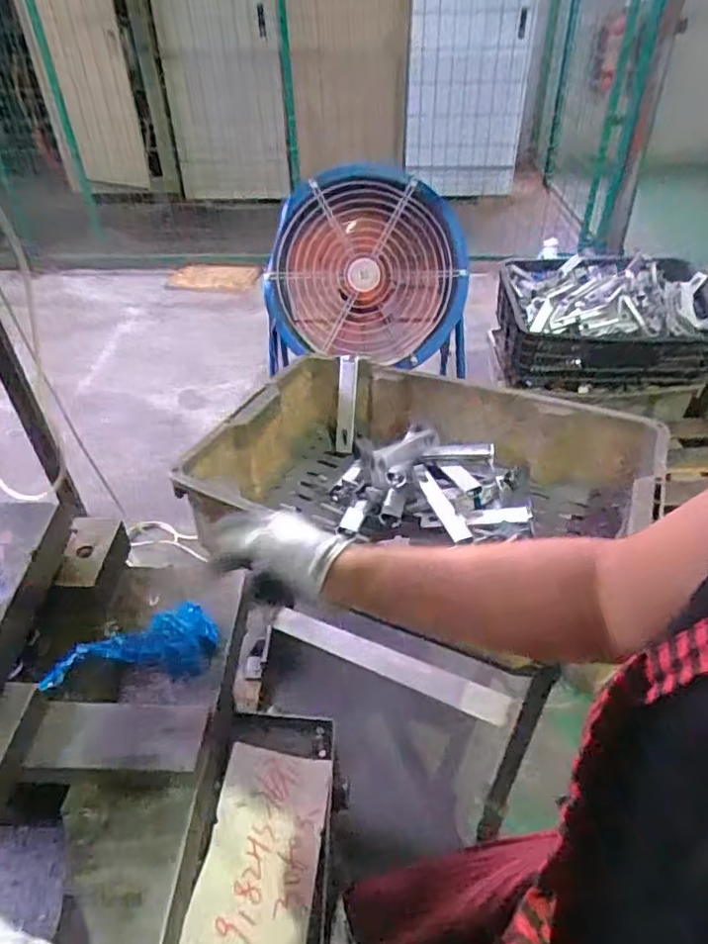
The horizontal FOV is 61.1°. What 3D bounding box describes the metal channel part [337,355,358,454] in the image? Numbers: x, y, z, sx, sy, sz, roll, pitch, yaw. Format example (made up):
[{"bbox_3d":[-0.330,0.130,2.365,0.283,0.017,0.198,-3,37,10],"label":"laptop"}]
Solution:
[{"bbox_3d":[-0.010,-0.112,1.004,0.029,0.161,0.026,7,20,8],"label":"metal channel part"}]

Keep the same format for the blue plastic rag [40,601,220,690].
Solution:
[{"bbox_3d":[-0.193,0.153,0.530,0.138,0.019,0.063,-6,41,-7],"label":"blue plastic rag"}]

